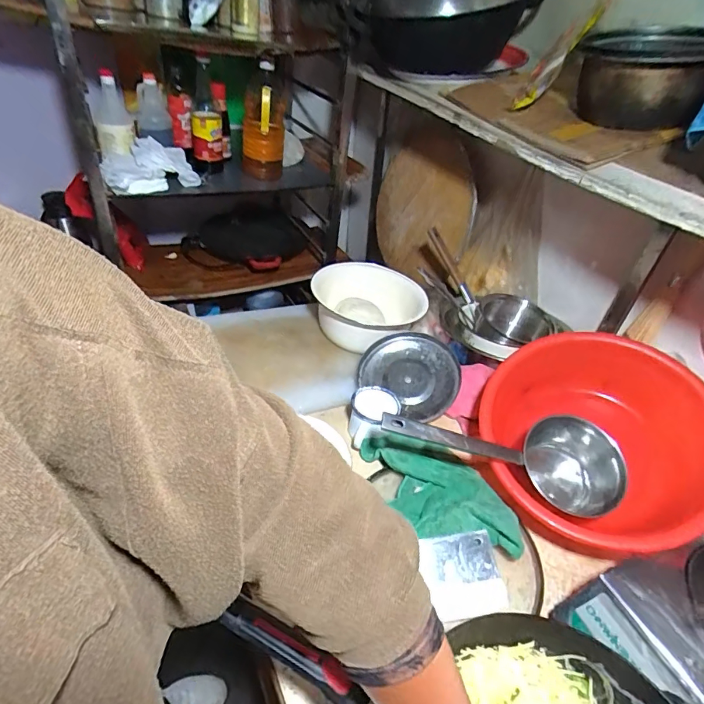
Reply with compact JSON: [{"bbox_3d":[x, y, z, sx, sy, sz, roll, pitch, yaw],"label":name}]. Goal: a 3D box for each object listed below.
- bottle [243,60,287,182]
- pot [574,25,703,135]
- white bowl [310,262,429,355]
[{"bbox_3d":[-0.238,-0.593,1.191,0.115,0.266,0.125,2,40,-6],"label":"bottle"},{"bbox_3d":[0.439,-0.421,0.686,0.169,0.124,0.209,15,40,9],"label":"pot"},{"bbox_3d":[0.033,-0.108,1.058,0.242,0.108,0.248,4,40,-4],"label":"white bowl"}]

